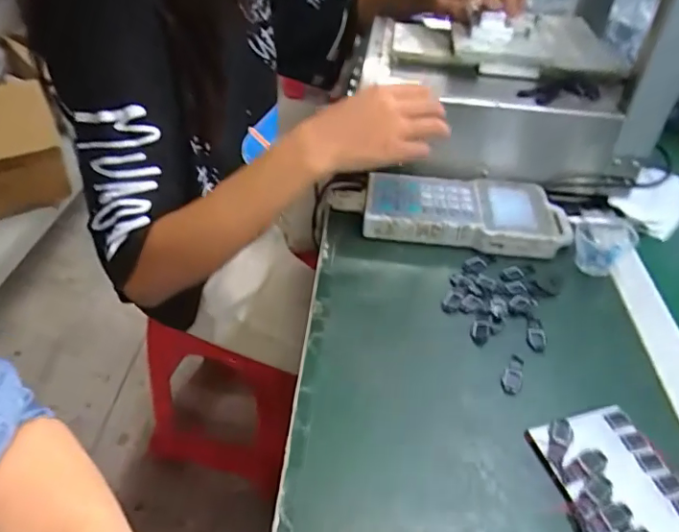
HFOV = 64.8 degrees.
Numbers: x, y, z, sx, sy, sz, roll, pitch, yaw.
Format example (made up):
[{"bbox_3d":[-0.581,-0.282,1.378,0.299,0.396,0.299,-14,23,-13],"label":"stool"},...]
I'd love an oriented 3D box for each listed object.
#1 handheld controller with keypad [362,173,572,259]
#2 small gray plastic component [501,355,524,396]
[{"bbox_3d":[0.142,-0.061,0.599,0.222,0.034,0.104,6,39,3],"label":"handheld controller with keypad"},{"bbox_3d":[0.146,0.091,0.446,0.016,0.004,0.039,20,42,21],"label":"small gray plastic component"}]

